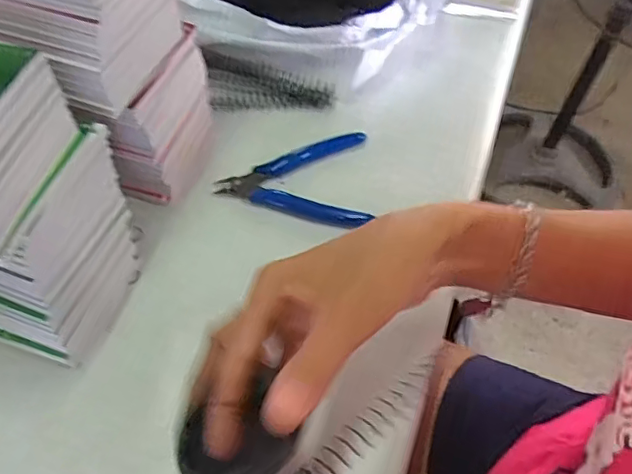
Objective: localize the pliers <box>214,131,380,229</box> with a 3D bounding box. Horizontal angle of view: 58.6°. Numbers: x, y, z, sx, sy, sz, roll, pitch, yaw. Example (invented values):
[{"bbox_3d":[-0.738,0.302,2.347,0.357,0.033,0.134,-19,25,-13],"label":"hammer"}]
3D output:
[{"bbox_3d":[-0.017,-0.044,0.437,0.114,0.009,0.087,-3,57,-2],"label":"pliers"}]

